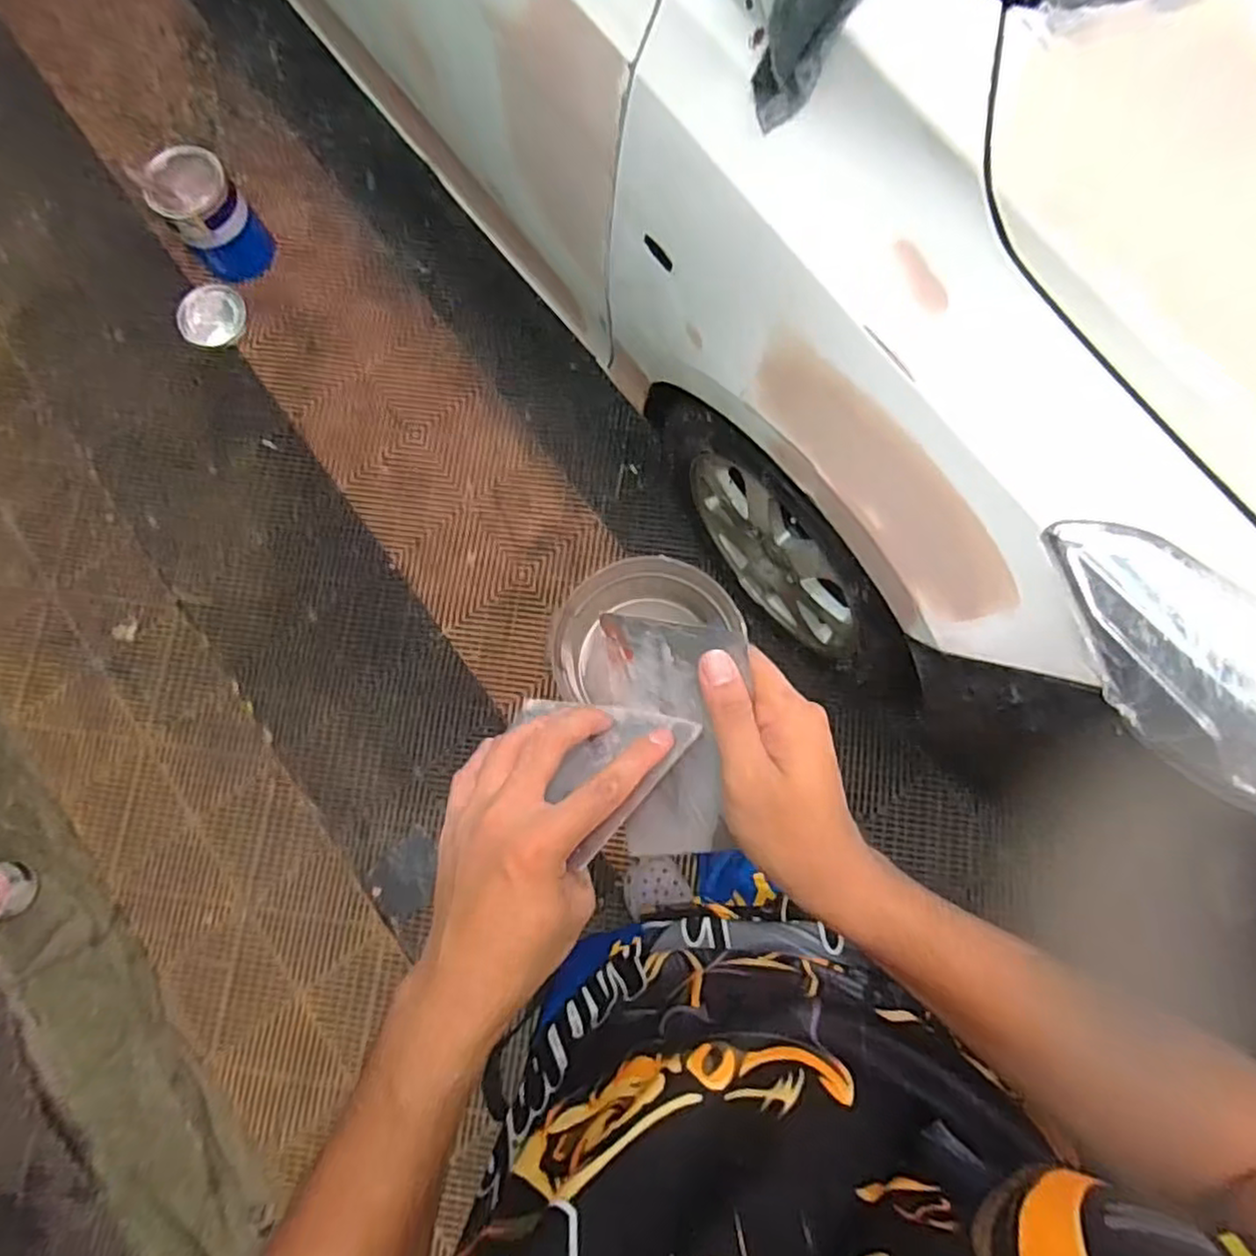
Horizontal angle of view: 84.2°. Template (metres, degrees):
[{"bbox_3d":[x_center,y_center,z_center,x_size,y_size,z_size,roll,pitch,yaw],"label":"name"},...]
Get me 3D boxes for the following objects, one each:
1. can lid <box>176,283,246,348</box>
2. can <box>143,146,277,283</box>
[{"bbox_3d":[-0.947,-0.710,1.575,0.145,0.010,0.147,0,83,0],"label":"can lid"},{"bbox_3d":[-0.882,-0.872,1.478,0.156,0.182,0.165,0,79,2],"label":"can"}]

